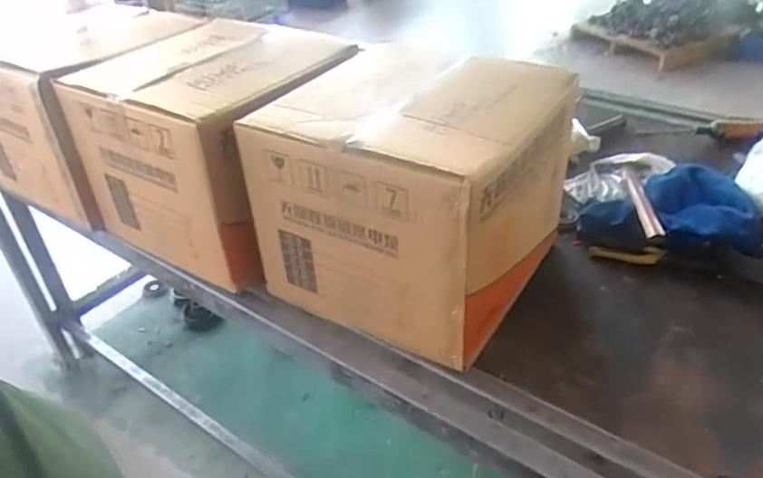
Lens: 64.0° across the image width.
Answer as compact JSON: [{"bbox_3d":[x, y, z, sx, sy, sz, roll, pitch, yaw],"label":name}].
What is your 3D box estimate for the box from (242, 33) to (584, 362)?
[{"bbox_3d":[0.053,-0.075,0.962,0.378,0.322,0.373,19,42,28],"label":"box"}]

